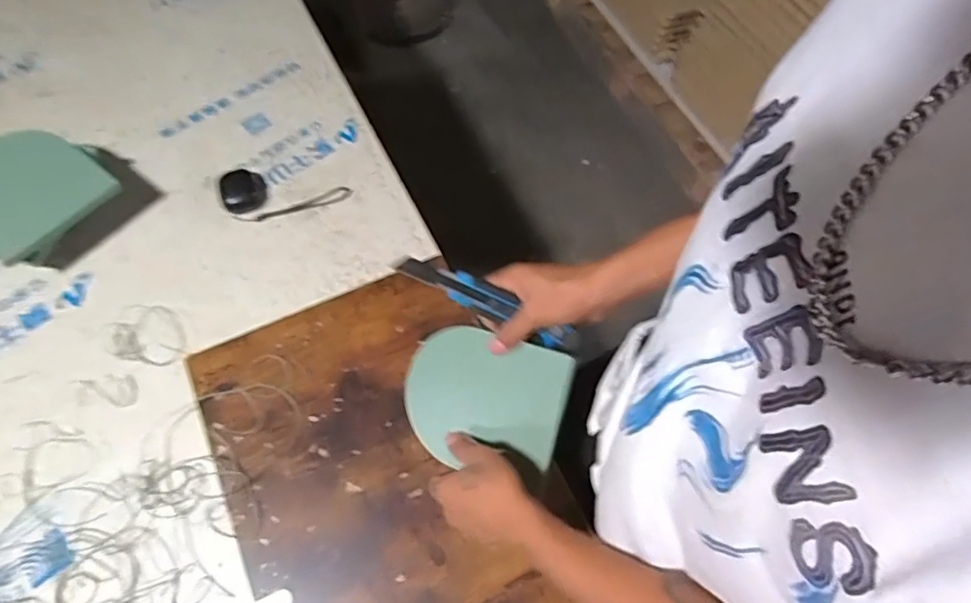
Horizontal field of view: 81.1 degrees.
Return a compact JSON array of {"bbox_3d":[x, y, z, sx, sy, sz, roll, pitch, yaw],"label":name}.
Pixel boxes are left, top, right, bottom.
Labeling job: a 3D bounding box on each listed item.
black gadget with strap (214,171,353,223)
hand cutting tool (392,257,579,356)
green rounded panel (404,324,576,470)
[{"bbox_3d":[-0.274,-0.139,0.760,0.164,0.021,0.079,8,63,2],"label":"black gadget with strap"},{"bbox_3d":[0.009,0.003,0.551,0.195,0.029,0.028,27,63,-14],"label":"hand cutting tool"},{"bbox_3d":[-0.006,0.099,0.573,0.172,0.009,0.137,16,95,25],"label":"green rounded panel"}]

